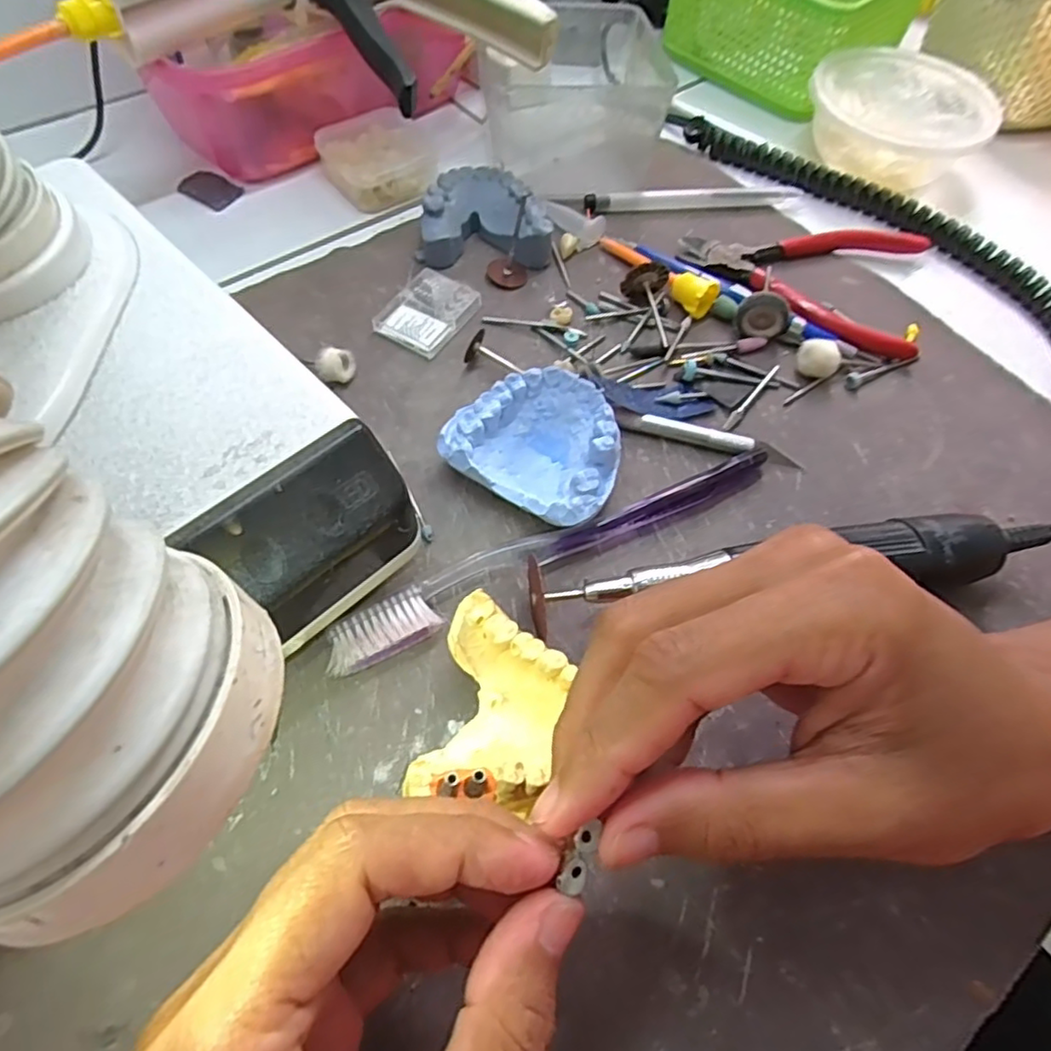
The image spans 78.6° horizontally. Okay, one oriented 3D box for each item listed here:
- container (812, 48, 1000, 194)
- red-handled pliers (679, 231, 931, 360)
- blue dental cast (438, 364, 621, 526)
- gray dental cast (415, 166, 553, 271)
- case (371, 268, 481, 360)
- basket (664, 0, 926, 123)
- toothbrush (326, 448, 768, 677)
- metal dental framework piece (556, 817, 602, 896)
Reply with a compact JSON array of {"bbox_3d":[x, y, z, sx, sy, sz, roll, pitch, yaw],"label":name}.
[{"bbox_3d":[0.219,-0.240,0.386,0.097,0.043,0.097,2,61,-3],"label":"container"},{"bbox_3d":[0.144,-0.132,0.335,0.121,0.011,0.088,16,61,5],"label":"red-handled pliers"},{"bbox_3d":[0.007,-0.031,0.259,0.066,0.029,0.056,32,64,13],"label":"blue dental cast"},{"bbox_3d":[-0.019,-0.160,0.332,0.064,0.024,0.054,3,61,-2],"label":"gray dental cast"},{"bbox_3d":[-0.046,-0.103,0.309,0.034,0.006,0.046,29,63,12],"label":"case"},{"bbox_3d":[0.183,-0.355,0.435,0.143,0.060,0.130,-37,69,-21],"label":"basket"},{"bbox_3d":[0.014,0.006,0.247,0.187,0.014,0.022,-25,66,-16],"label":"toothbrush"},{"bbox_3d":[0.012,0.072,0.140,0.006,0.004,0.014,23,76,9],"label":"metal dental framework piece"}]

